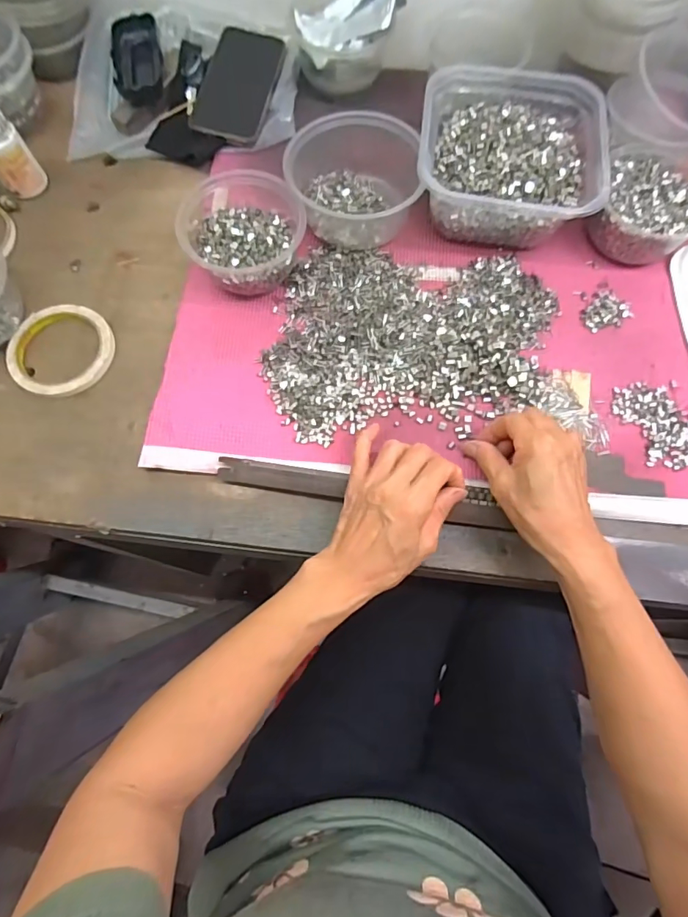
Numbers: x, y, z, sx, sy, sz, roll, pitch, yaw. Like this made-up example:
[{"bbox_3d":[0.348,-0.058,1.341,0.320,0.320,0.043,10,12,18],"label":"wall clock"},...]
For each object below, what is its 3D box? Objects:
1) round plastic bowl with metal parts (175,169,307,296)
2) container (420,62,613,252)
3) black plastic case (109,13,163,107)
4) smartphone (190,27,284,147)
[{"bbox_3d":[-0.095,-0.214,0.462,0.100,0.065,0.106,0,73,0],"label":"round plastic bowl with metal parts"},{"bbox_3d":[0.161,-0.304,0.485,0.171,0.072,0.173,7,73,2],"label":"container"},{"bbox_3d":[-0.237,-0.460,0.555,0.054,0.033,0.101,-7,73,-2],"label":"black plastic case"},{"bbox_3d":[-0.121,-0.437,0.557,0.083,0.014,0.168,12,73,4],"label":"smartphone"}]

